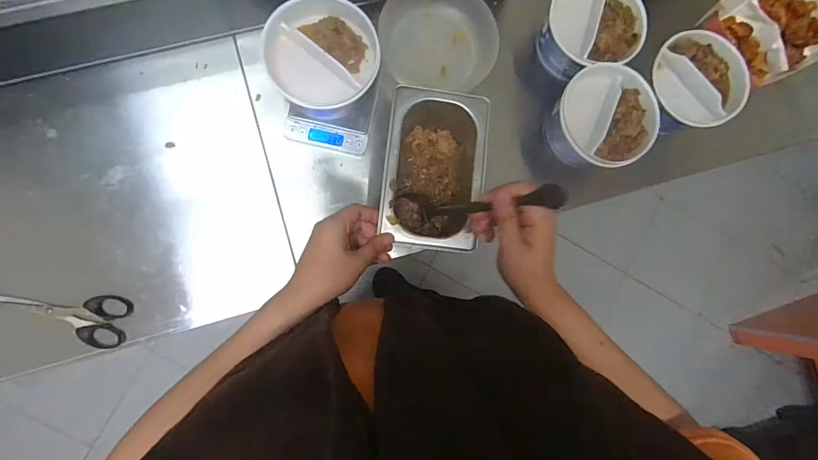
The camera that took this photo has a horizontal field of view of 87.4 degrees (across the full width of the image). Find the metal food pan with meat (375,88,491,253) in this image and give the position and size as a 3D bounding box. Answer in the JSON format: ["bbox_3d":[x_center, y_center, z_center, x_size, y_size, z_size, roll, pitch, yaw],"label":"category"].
[{"bbox_3d":[0.023,-0.069,0.508,0.107,0.090,0.175,8,89,-9],"label":"metal food pan with meat"}]

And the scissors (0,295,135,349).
[{"bbox_3d":[-0.407,0.101,0.502,0.147,0.013,0.059,9,89,-9],"label":"scissors"}]

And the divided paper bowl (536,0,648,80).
[{"bbox_3d":[0.235,-0.273,0.574,0.122,0.070,0.123,1,86,-7],"label":"divided paper bowl"}]

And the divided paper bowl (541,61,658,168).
[{"bbox_3d":[0.246,-0.142,0.561,0.132,0.063,0.129,1,86,-7],"label":"divided paper bowl"}]

